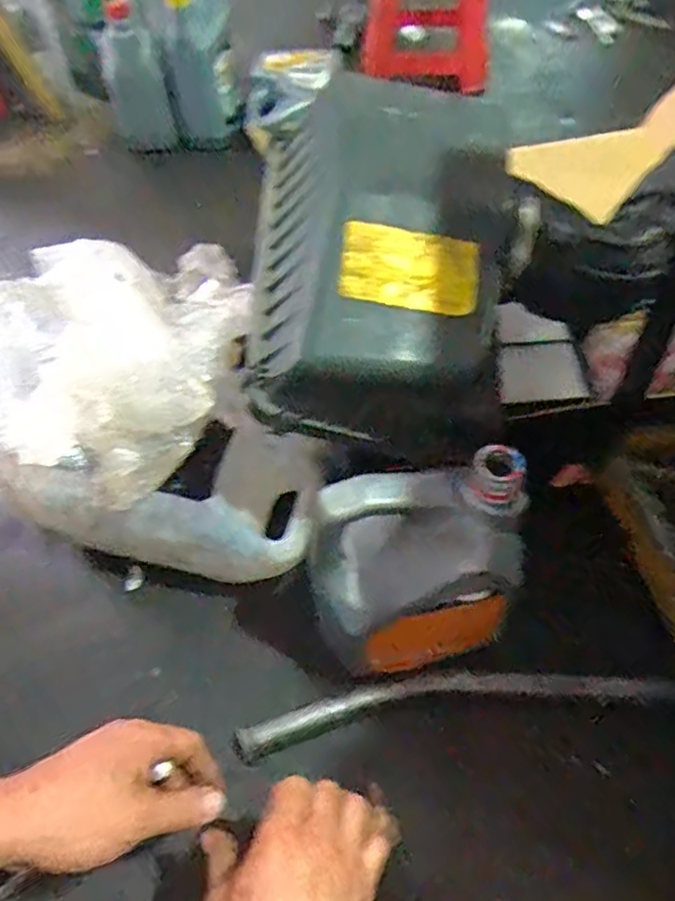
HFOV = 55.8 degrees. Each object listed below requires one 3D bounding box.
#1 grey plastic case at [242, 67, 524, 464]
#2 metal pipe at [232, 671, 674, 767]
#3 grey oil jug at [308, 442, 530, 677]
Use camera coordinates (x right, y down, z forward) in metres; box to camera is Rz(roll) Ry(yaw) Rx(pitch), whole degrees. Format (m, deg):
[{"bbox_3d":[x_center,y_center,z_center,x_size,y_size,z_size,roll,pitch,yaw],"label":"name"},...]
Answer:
[{"bbox_3d":[0.034,-0.167,0.578,0.206,0.150,0.326,8,76,-7],"label":"grey plastic case"},{"bbox_3d":[0.107,0.256,0.649,0.421,0.038,0.053,-6,53,-4],"label":"metal pipe"},{"bbox_3d":[0.075,0.114,0.586,0.193,0.225,0.104,-10,53,-6],"label":"grey oil jug"}]

